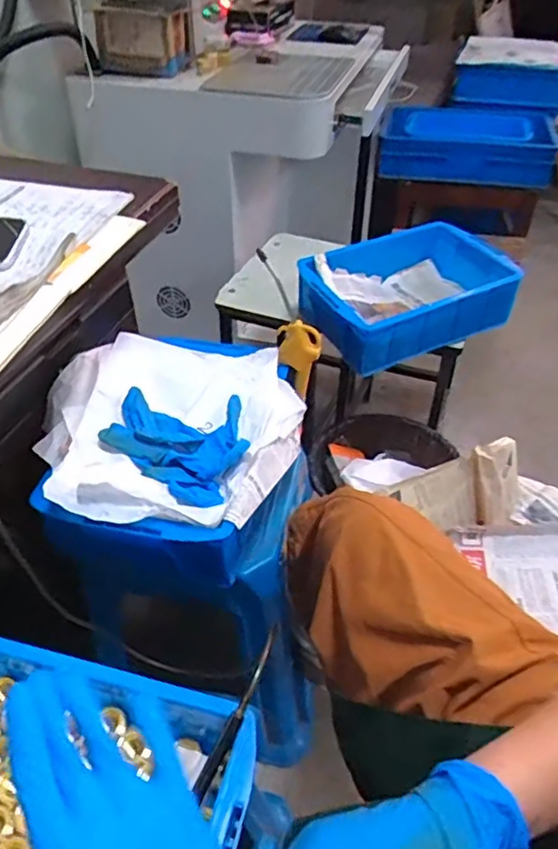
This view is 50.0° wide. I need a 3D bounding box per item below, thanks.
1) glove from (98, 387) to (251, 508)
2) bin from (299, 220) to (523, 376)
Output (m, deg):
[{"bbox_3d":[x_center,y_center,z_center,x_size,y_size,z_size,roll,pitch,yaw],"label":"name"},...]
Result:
[{"bbox_3d":[-0.122,0.016,0.725,0.170,0.033,0.157,14,46,14],"label":"glove"},{"bbox_3d":[0.229,-0.228,1.079,0.351,0.125,0.225,-17,46,-17],"label":"bin"}]

